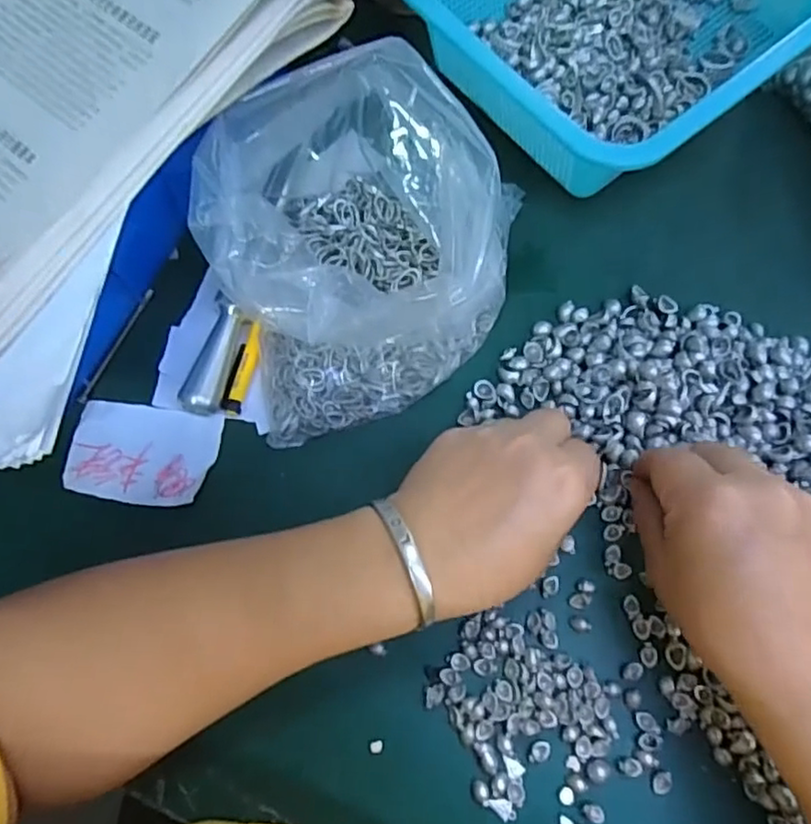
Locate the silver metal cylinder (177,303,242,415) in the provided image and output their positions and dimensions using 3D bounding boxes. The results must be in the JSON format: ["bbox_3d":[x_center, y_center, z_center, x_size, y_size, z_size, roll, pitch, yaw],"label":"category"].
[{"bbox_3d":[-0.104,-0.028,0.345,0.019,0.017,0.062,11,73,3],"label":"silver metal cylinder"}]

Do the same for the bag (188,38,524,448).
[{"bbox_3d":[-0.026,-0.082,0.319,0.156,0.097,0.188,17,73,4],"label":"bag"}]

